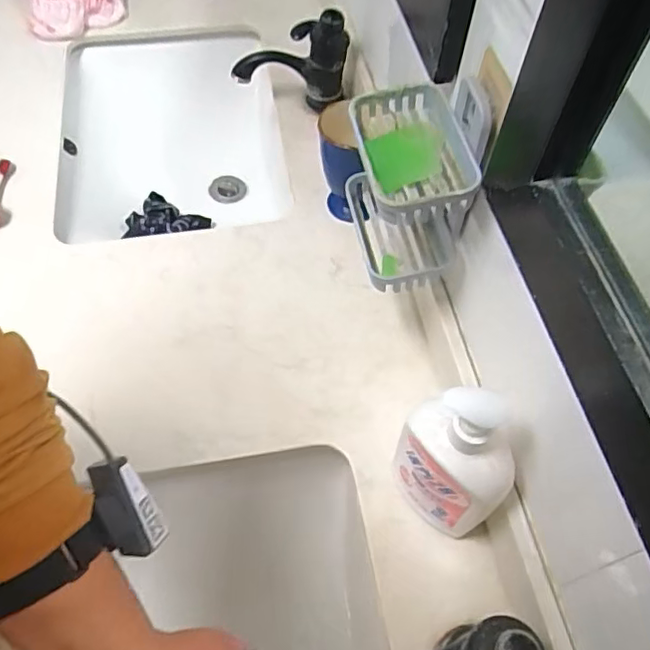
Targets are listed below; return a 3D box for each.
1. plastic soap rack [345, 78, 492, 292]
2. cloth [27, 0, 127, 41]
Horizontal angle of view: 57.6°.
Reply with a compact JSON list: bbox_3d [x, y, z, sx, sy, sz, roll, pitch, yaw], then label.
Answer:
[{"bbox_3d":[0.074,-0.122,0.516,0.095,0.161,0.135,-6,58,-6],"label":"plastic soap rack"},{"bbox_3d":[-0.404,-0.523,0.951,0.151,0.071,0.125,-19,60,-14],"label":"cloth"}]

